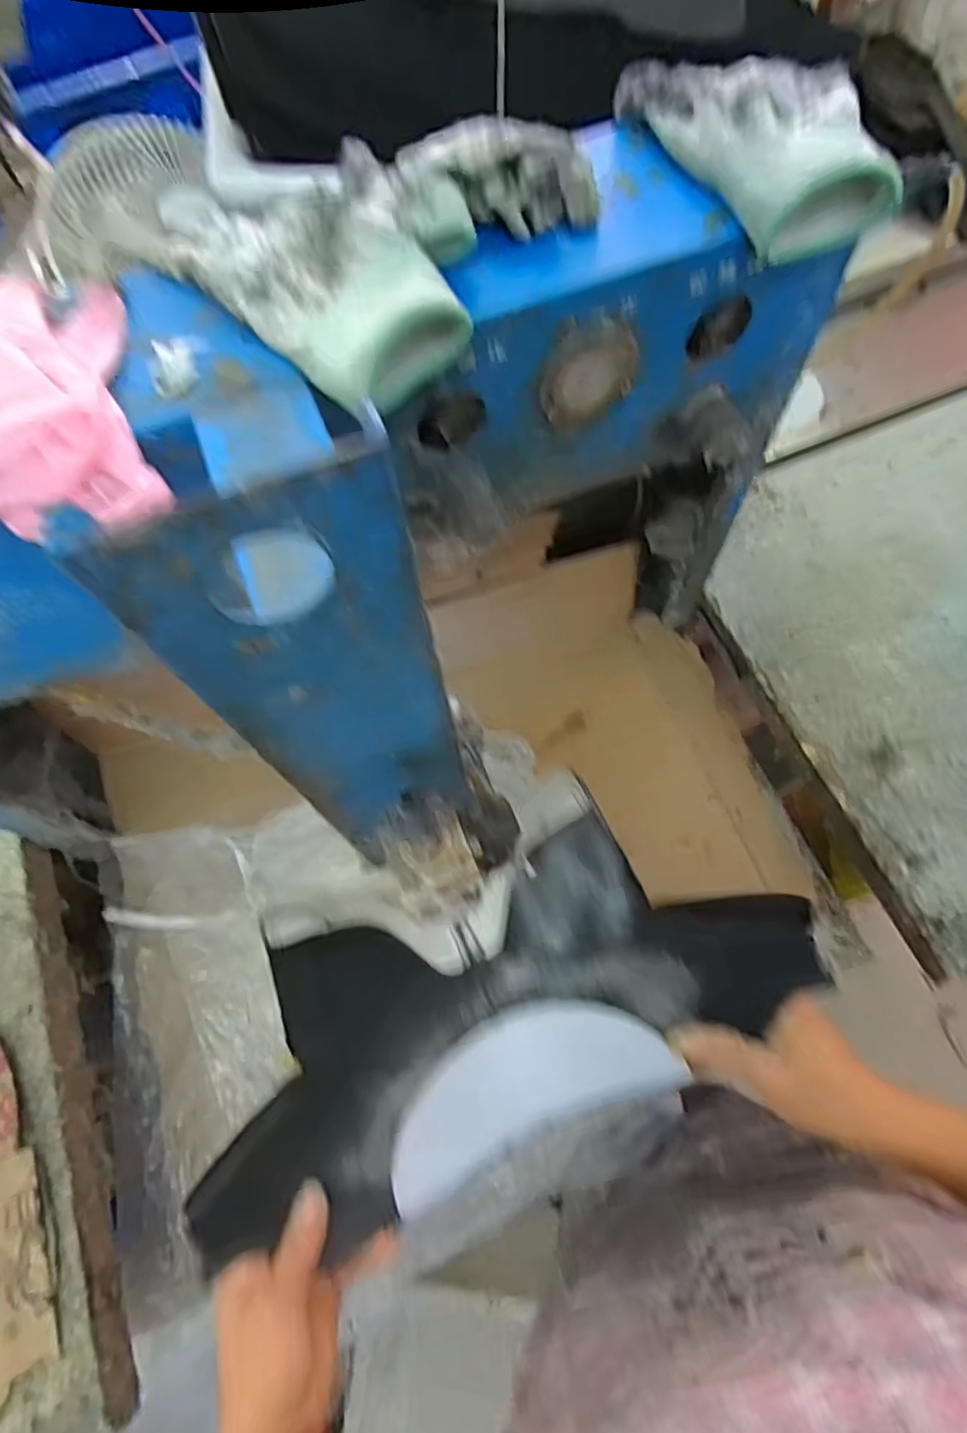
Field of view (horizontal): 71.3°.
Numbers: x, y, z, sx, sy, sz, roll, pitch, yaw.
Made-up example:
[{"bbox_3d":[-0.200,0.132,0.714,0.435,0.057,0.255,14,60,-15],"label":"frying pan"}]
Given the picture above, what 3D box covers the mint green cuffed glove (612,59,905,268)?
[{"bbox_3d":[0.156,-0.301,0.358,0.112,0.046,0.141,-24,68,-7],"label":"mint green cuffed glove"}]

